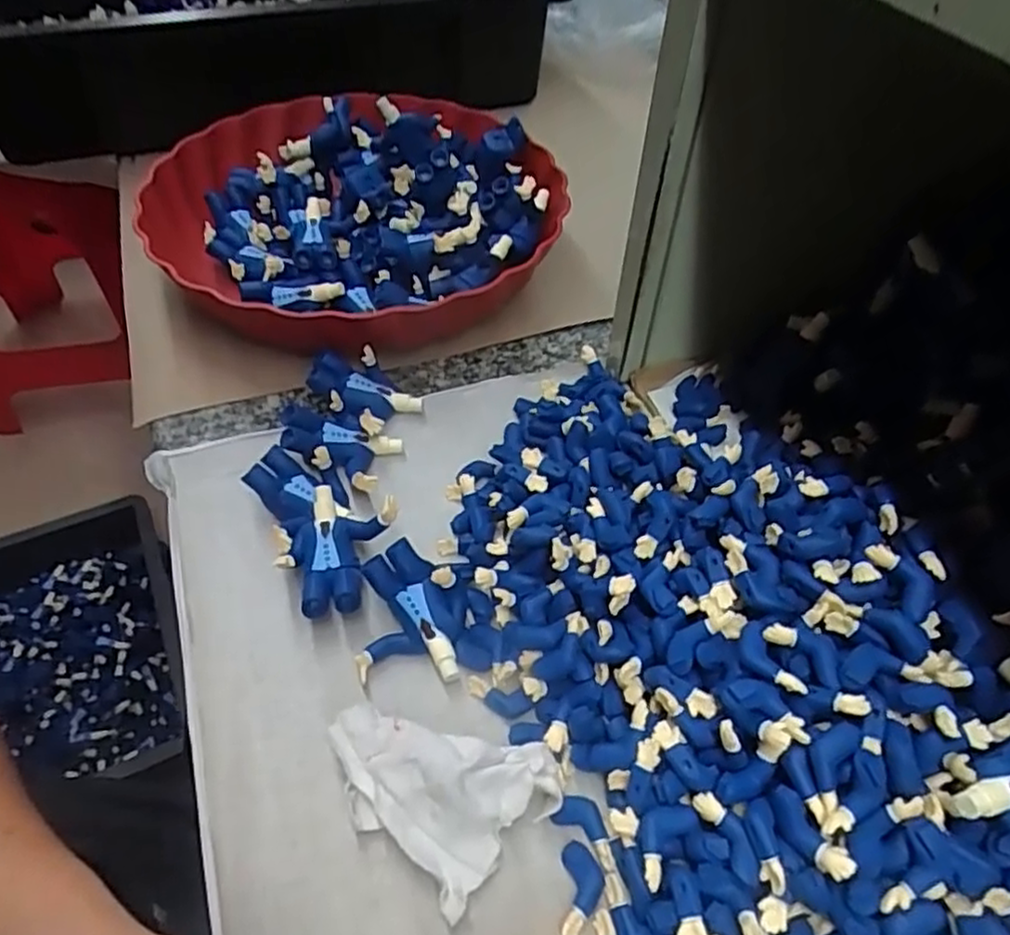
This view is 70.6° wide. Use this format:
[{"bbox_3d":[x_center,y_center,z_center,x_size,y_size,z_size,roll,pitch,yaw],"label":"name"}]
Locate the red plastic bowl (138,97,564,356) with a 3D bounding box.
[{"bbox_3d":[-0.090,-0.152,0.435,0.246,0.060,0.233,6,50,4],"label":"red plastic bowl"}]

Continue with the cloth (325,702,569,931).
[{"bbox_3d":[-0.024,0.106,0.248,0.074,0.021,0.056,32,56,23],"label":"cloth"}]

